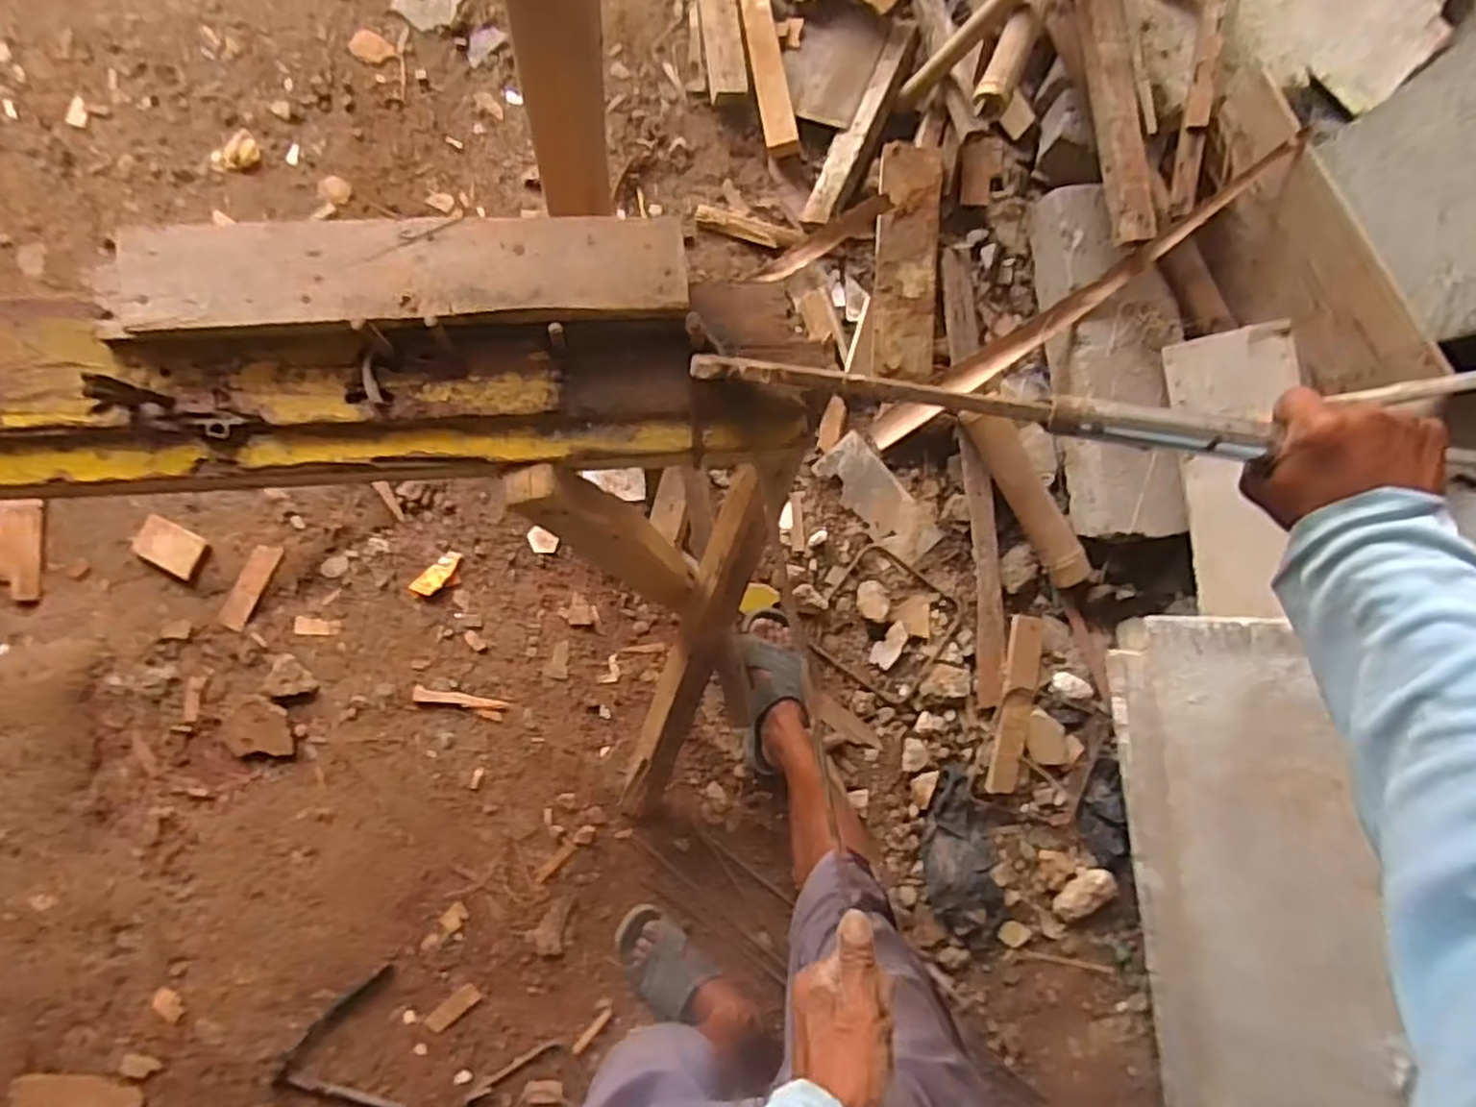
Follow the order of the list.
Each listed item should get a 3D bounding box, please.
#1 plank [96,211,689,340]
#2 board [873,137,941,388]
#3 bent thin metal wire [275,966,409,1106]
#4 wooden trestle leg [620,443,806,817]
[{"bbox_3d":[-0.196,-0.168,0.445,0.324,0.018,0.063,-4,86,-7],"label":"plank"},{"bbox_3d":[0.289,-0.491,1.277,0.108,0.030,0.383,0,95,-8],"label":"board"},{"bbox_3d":[-0.592,0.749,1.122,0.162,0.024,0.223,-7,87,-9],"label":"bent thin metal wire"},{"bbox_3d":[-0.064,0.157,0.969,0.058,0.709,0.033,15,41,-7],"label":"wooden trestle leg"}]

